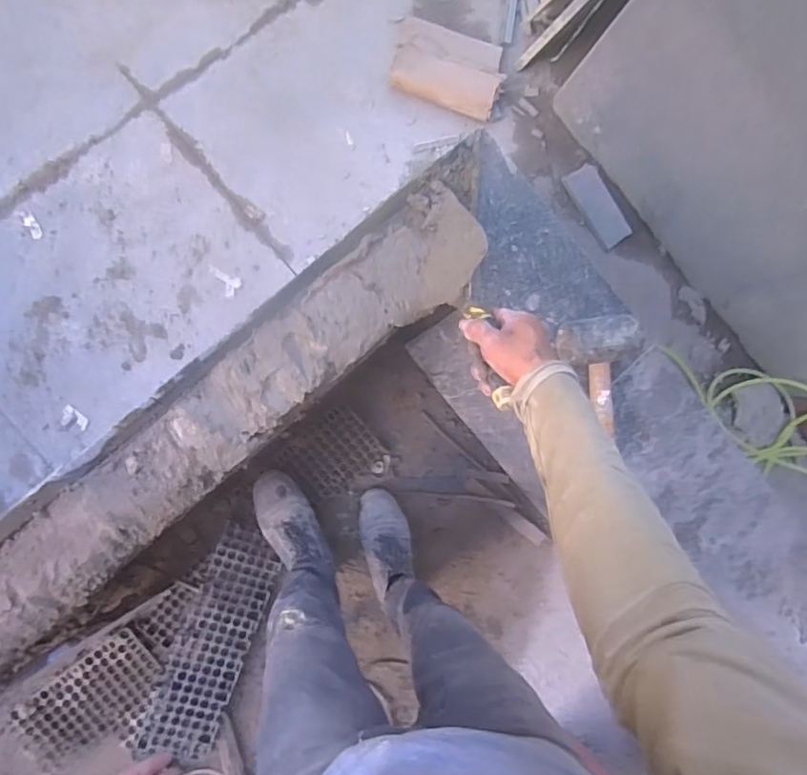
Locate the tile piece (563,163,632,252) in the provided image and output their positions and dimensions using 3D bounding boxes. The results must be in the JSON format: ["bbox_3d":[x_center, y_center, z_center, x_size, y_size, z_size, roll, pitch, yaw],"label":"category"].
[{"bbox_3d":[0.430,-0.399,1.176,0.081,0.009,0.184,-31,93,-7],"label":"tile piece"}]

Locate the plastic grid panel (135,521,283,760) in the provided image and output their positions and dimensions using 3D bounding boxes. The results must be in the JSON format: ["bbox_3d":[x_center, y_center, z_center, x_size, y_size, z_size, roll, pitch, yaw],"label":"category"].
[{"bbox_3d":[-0.424,0.569,1.203,0.153,0.024,0.496,22,83,-12],"label":"plastic grid panel"}]

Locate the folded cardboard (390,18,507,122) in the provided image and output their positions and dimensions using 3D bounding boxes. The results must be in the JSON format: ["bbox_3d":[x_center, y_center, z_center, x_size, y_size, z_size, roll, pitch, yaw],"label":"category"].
[{"bbox_3d":[0.094,-0.680,1.125,0.235,0.044,0.162,18,87,-7],"label":"folded cardboard"}]

